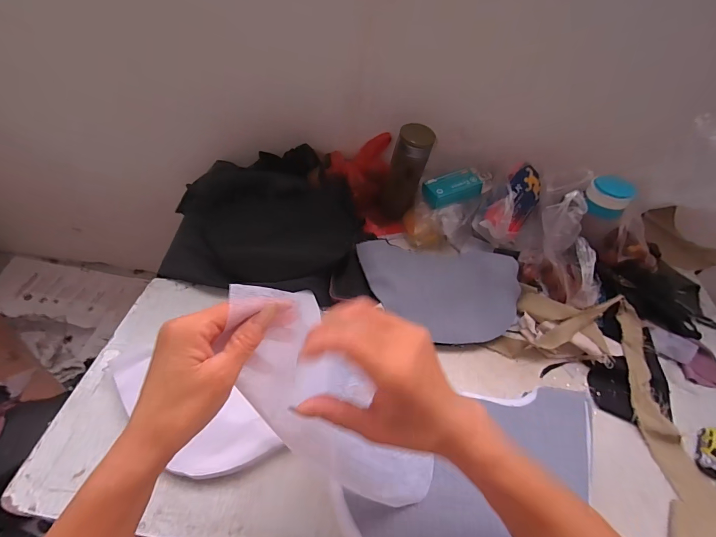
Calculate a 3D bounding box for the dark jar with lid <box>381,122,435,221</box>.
[{"bbox_3d":[0.090,-0.183,0.691,0.077,0.192,0.070,9,48,3],"label":"dark jar with lid"}]

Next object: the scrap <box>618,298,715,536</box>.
[{"bbox_3d":[0.441,0.222,0.488,0.111,0.020,0.370,16,53,4],"label":"scrap"}]

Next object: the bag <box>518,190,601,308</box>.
[{"bbox_3d":[0.335,-0.022,0.562,0.069,0.155,0.133,-29,57,-27],"label":"bag"}]

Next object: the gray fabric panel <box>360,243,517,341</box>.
[{"bbox_3d":[0.145,0.033,0.606,0.260,0.028,0.195,-3,56,-4],"label":"gray fabric panel"}]

